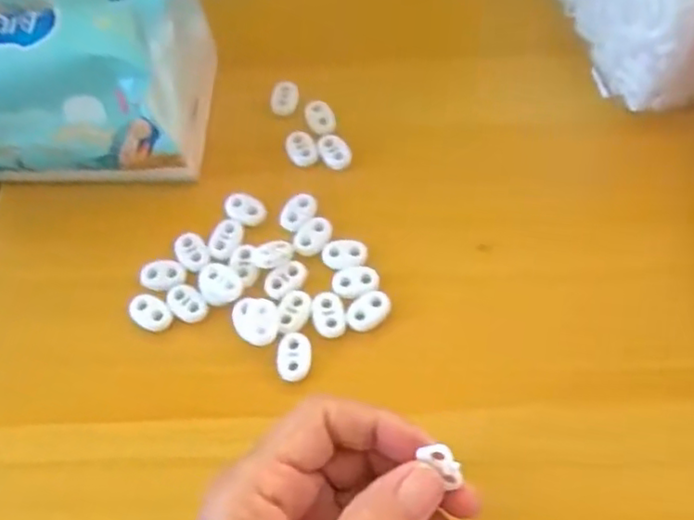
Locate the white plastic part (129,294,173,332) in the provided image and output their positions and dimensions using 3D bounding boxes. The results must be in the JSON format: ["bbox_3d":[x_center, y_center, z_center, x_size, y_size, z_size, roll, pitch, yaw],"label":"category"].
[{"bbox_3d":[-0.095,0.025,0.312,0.022,0.004,0.016,37,71,19],"label":"white plastic part"}]

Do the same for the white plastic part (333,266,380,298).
[{"bbox_3d":[0.004,0.010,0.313,0.022,0.004,0.014,-10,63,-2],"label":"white plastic part"}]

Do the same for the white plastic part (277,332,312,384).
[{"bbox_3d":[-0.024,0.045,0.299,0.015,0.004,0.023,8,64,7],"label":"white plastic part"}]

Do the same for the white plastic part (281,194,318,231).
[{"bbox_3d":[-0.025,-0.025,0.333,0.013,0.005,0.022,30,69,17],"label":"white plastic part"}]

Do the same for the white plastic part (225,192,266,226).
[{"bbox_3d":[-0.053,-0.026,0.336,0.021,0.007,0.015,25,68,15],"label":"white plastic part"}]

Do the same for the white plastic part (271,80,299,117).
[{"bbox_3d":[-0.035,-0.092,0.366,0.014,0.006,0.023,3,64,5],"label":"white plastic part"}]

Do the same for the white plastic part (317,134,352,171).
[{"bbox_3d":[-0.007,-0.059,0.351,0.017,0.006,0.021,-37,67,-14],"label":"white plastic part"}]

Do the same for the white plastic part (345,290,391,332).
[{"bbox_3d":[0.010,0.024,0.308,0.022,0.004,0.016,-32,66,-12],"label":"white plastic part"}]

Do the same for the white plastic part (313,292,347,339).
[{"bbox_3d":[-0.008,0.026,0.307,0.015,0.004,0.023,-11,63,-2],"label":"white plastic part"}]

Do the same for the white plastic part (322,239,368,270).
[{"bbox_3d":[-0.001,-0.003,0.321,0.022,0.004,0.017,-10,63,-1],"label":"white plastic part"}]

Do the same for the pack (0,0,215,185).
[{"bbox_3d":[-0.149,-0.100,0.329,0.140,0.075,0.105,6,64,7],"label":"pack"}]

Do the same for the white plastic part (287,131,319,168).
[{"bbox_3d":[-0.025,-0.061,0.352,0.015,0.005,0.022,-26,65,-9],"label":"white plastic part"}]

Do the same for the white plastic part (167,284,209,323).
[{"bbox_3d":[-0.078,0.021,0.314,0.021,0.004,0.016,39,72,20],"label":"white plastic part"}]

